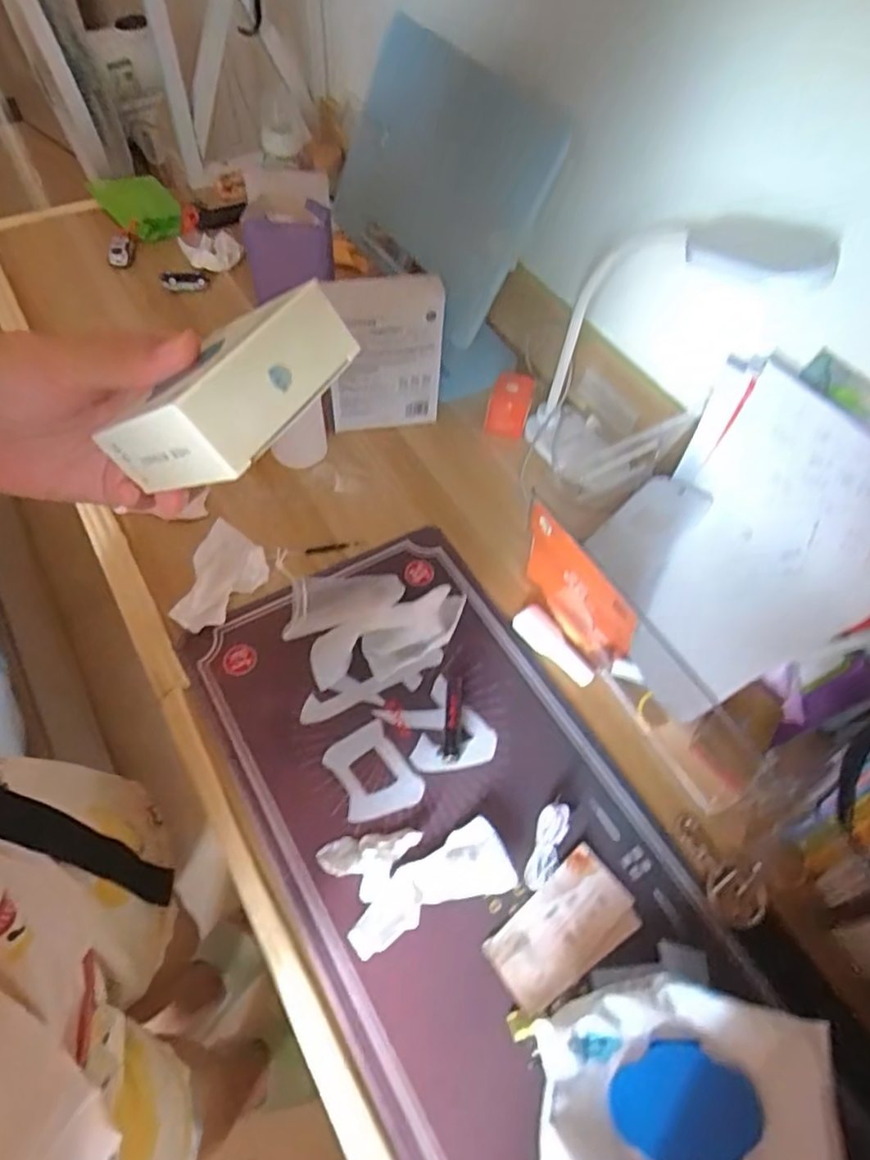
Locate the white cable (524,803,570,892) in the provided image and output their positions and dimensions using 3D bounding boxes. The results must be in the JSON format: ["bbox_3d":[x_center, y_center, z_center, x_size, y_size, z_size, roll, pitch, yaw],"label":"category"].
[{"bbox_3d":[0.094,0.221,0.528,0.026,0.013,0.069,17,58,6],"label":"white cable"}]

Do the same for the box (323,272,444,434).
[{"bbox_3d":[-0.060,-0.250,0.724,0.128,0.178,0.044,-8,58,-9],"label":"box"}]

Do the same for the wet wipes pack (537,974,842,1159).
[{"bbox_3d":[0.163,0.350,0.425,0.182,0.055,0.132,7,57,0],"label":"wet wipes pack"}]

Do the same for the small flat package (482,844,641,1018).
[{"bbox_3d":[0.102,0.276,0.502,0.119,0.007,0.067,-33,65,-22],"label":"small flat package"}]

